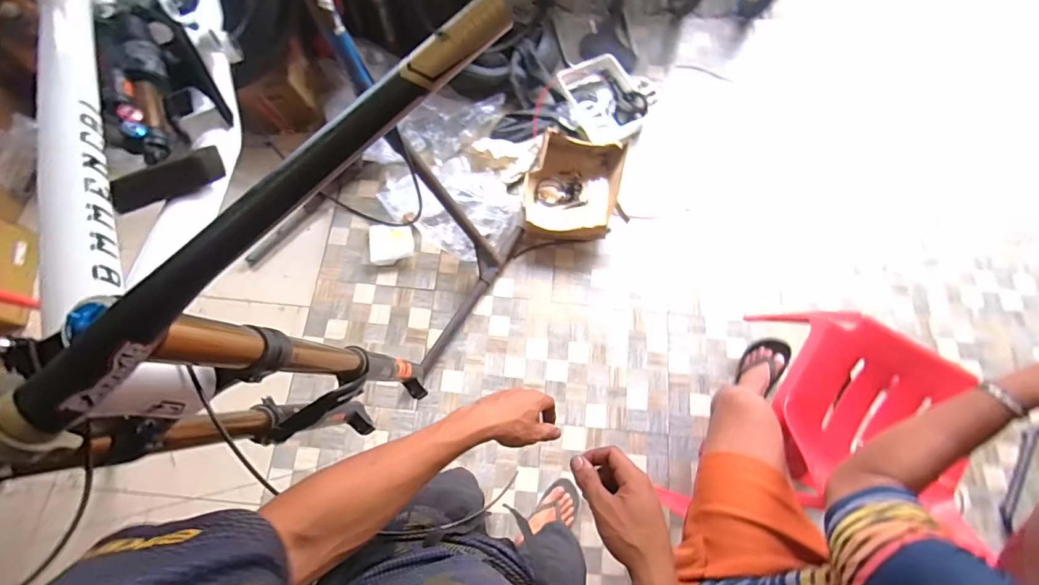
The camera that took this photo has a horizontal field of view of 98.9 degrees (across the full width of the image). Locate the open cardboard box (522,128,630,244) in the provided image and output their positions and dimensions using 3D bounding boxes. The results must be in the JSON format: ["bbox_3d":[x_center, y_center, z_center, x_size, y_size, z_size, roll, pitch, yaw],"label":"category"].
[{"bbox_3d":[0.200,-0.393,1.580,0.342,0.144,0.383,8,73,1],"label":"open cardboard box"}]

